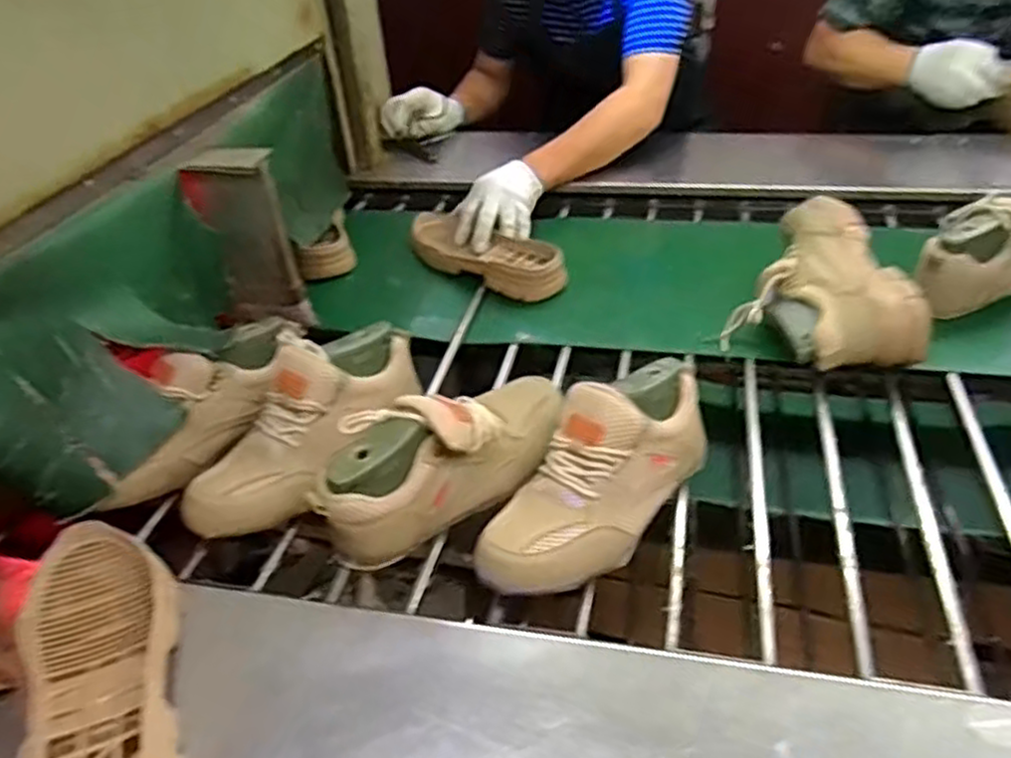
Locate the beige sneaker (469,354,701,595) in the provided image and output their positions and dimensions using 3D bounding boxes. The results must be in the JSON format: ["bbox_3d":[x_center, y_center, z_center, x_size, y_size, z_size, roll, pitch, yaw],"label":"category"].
[{"bbox_3d":[0.084,0.081,0.615,0.097,0.099,0.254,30,63,35],"label":"beige sneaker"}]

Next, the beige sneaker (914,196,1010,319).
[{"bbox_3d":[0.593,-0.155,0.859,0.253,0.111,0.078,-16,40,-14],"label":"beige sneaker"}]

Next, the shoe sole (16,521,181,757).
[{"bbox_3d":[-0.280,0.199,0.504,0.097,0.042,0.266,-21,42,-20],"label":"shoe sole"}]

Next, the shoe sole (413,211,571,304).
[{"bbox_3d":[-0.035,-0.171,1.008,0.267,0.046,0.087,25,47,31],"label":"shoe sole"}]

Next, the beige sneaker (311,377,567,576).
[{"bbox_3d":[-0.051,0.061,0.647,0.253,0.106,0.082,-29,45,-28],"label":"beige sneaker"}]

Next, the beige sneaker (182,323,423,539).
[{"bbox_3d":[-0.194,0.040,0.690,0.092,0.092,0.265,24,60,30],"label":"beige sneaker"}]

